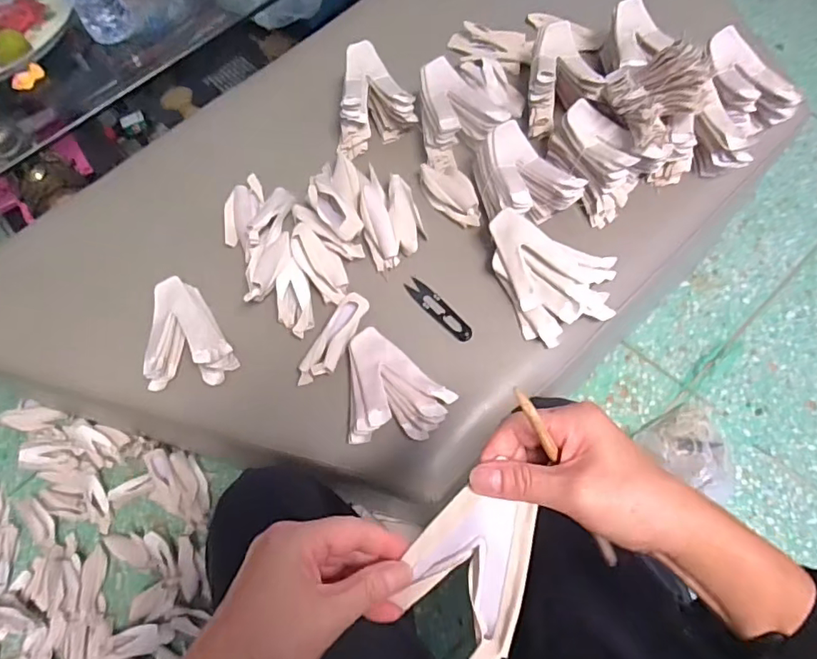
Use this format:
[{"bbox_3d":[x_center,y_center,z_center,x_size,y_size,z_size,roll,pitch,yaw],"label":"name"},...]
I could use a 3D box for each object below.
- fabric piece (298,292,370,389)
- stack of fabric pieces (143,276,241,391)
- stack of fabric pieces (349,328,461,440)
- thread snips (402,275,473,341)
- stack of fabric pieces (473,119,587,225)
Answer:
[{"bbox_3d":[-0.081,0.010,0.597,0.032,0.021,0.114,25,69,13],"label":"fabric piece"},{"bbox_3d":[-0.259,0.010,0.604,0.097,0.039,0.125,-30,65,-8],"label":"stack of fabric pieces"},{"bbox_3d":[-0.009,0.055,0.565,0.105,0.034,0.113,-2,65,2],"label":"stack of fabric pieces"},{"bbox_3d":[0.035,-0.023,0.624,0.024,0.005,0.099,-39,69,-14],"label":"thread snips"},{"bbox_3d":[0.135,-0.181,0.650,0.101,0.066,0.114,-23,64,-5],"label":"stack of fabric pieces"}]

